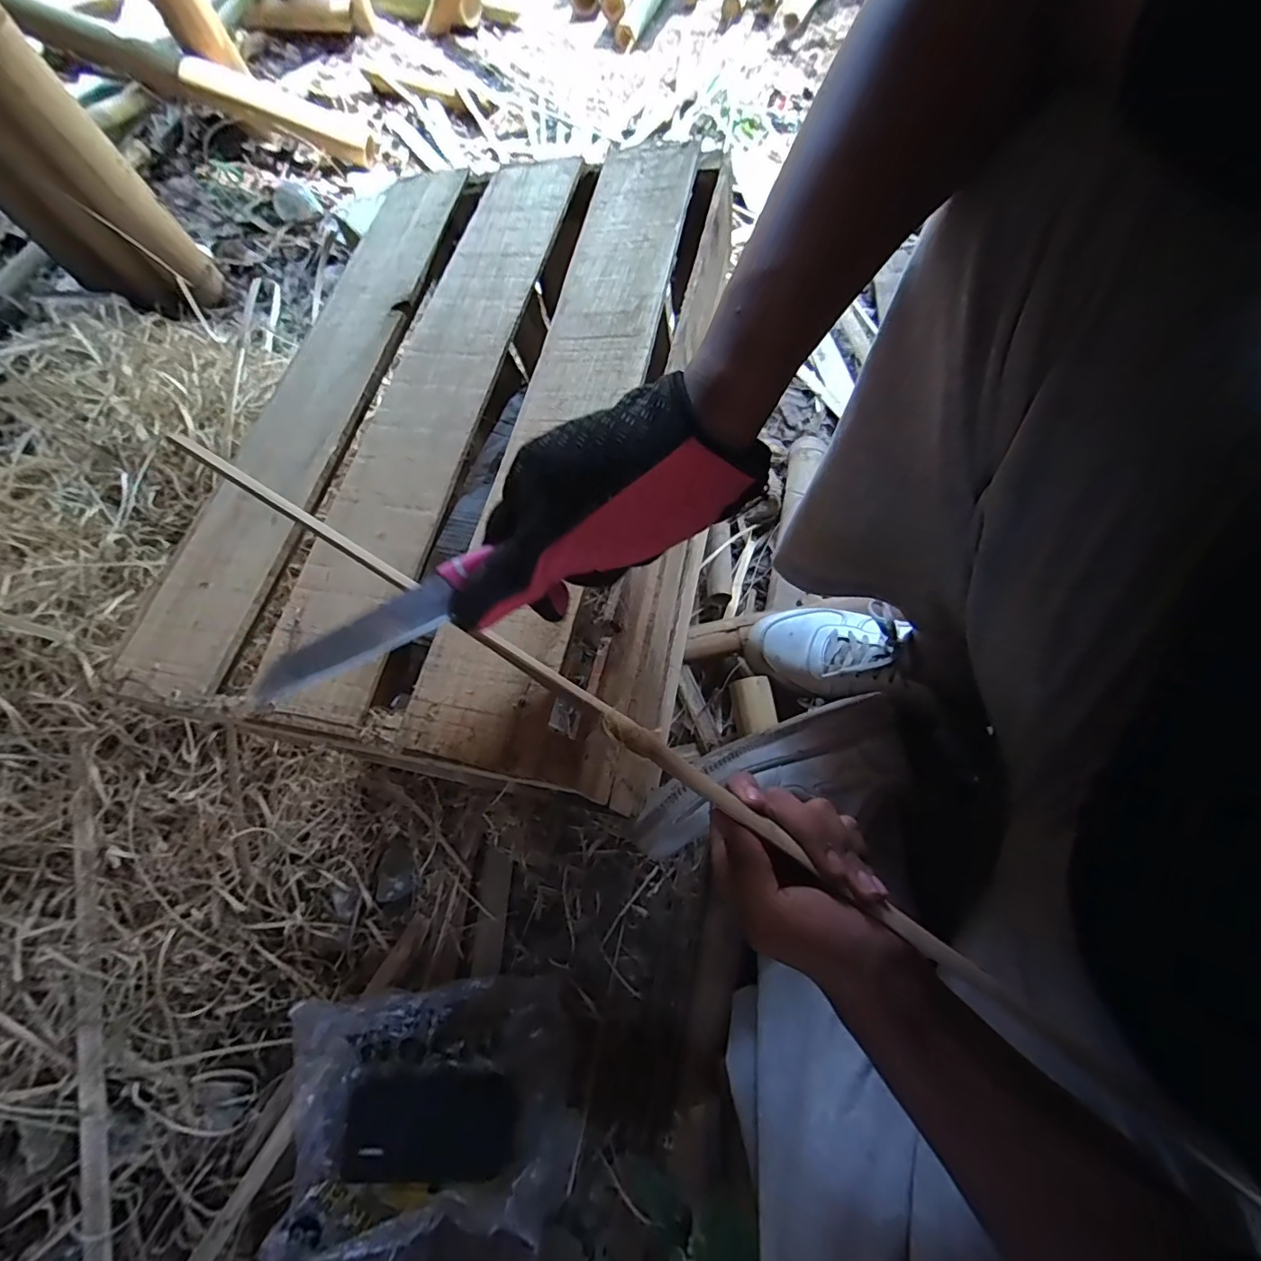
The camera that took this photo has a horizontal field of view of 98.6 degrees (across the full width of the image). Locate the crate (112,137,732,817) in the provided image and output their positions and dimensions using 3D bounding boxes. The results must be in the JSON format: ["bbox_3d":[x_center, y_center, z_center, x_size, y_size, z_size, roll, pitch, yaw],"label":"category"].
[{"bbox_3d":[-0.123,-0.150,0.562,0.394,0.313,0.595,9,70,8],"label":"crate"}]

